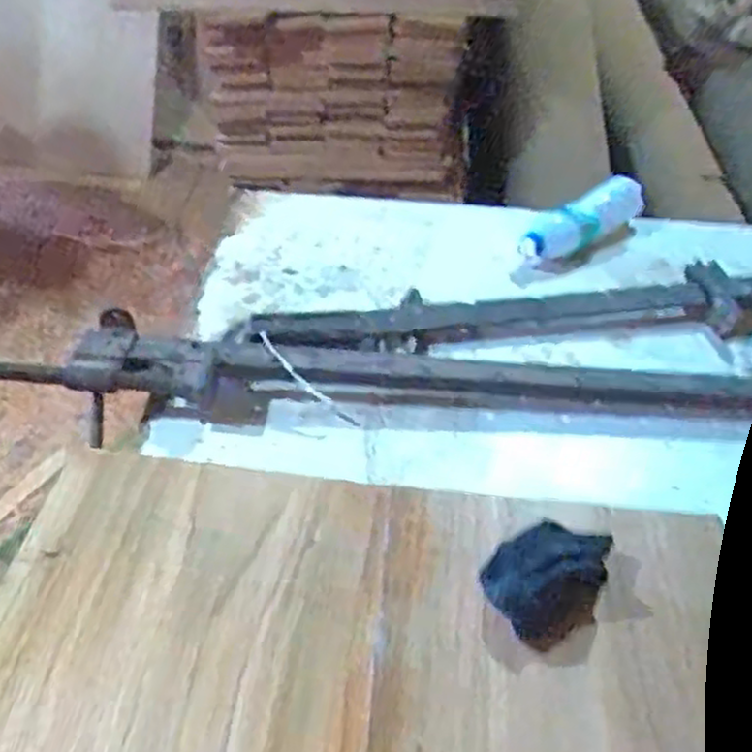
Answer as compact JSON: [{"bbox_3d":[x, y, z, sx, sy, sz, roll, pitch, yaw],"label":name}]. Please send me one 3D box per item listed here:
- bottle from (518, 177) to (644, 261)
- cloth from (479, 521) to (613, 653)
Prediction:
[{"bbox_3d":[0.284,-0.213,1.042,0.063,0.060,0.226,35,50,31],"label":"bottle"},{"bbox_3d":[0.134,0.157,0.594,0.080,0.028,0.101,33,47,30],"label":"cloth"}]

